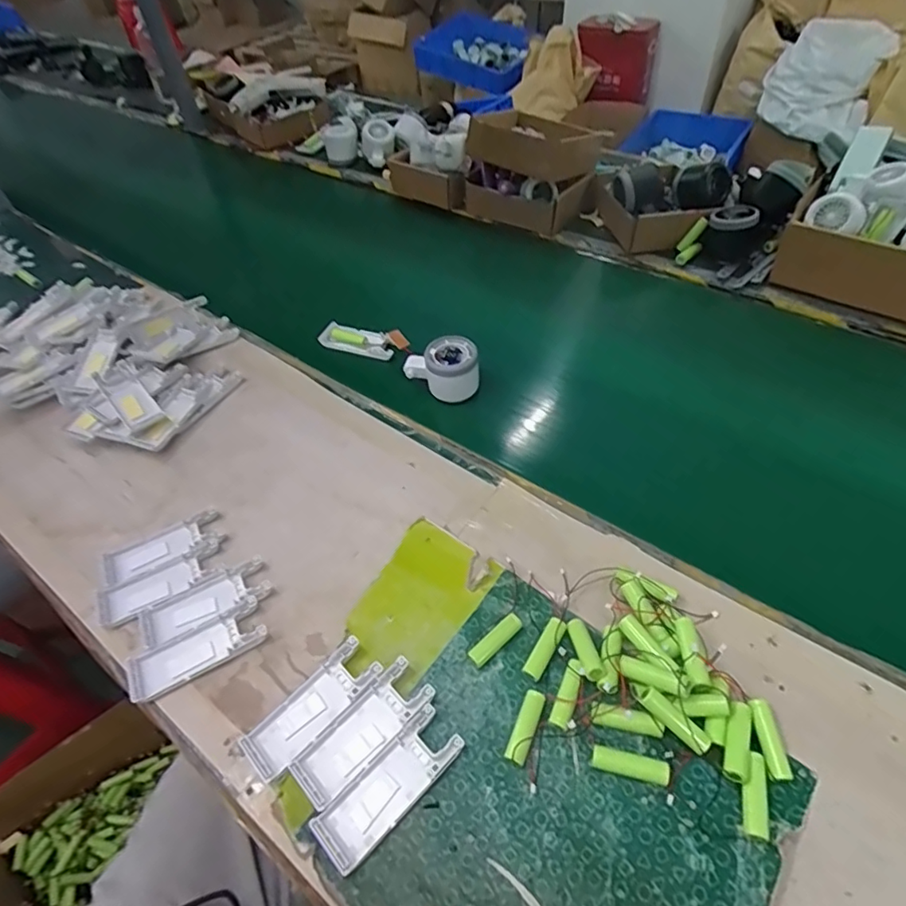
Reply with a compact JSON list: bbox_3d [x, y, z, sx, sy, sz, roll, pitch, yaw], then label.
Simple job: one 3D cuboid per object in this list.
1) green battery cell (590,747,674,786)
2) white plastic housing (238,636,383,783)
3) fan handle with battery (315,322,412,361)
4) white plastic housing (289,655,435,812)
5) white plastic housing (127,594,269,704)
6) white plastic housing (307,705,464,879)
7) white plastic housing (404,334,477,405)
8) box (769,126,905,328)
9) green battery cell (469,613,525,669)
[{"bbox_3d":[0.120,0.211,0.373,0.050,0.012,0.014,9,53,13],"label":"green battery cell"},{"bbox_3d":[-0.104,0.190,0.412,0.039,0.012,0.104,36,63,29],"label":"white plastic housing"},{"bbox_3d":[-0.108,-0.144,0.698,0.126,0.034,0.038,15,54,18],"label":"fan handle with battery"},{"bbox_3d":[-0.064,0.199,0.396,0.104,0.012,0.040,-39,57,-23],"label":"white plastic housing"},{"bbox_3d":[-0.206,0.160,0.447,0.106,0.011,0.041,-27,53,-15],"label":"white plastic housing"},{"bbox_3d":[-0.043,0.227,0.376,0.104,0.011,0.040,-39,57,-23],"label":"white plastic housing"},{"bbox_3d":[-0.013,-0.094,0.629,0.076,0.056,0.054,-15,51,-6],"label":"white plastic housing"},{"bbox_3d":[0.538,-0.285,0.680,0.200,0.102,0.236,28,59,26],"label":"box"},{"bbox_3d":[0.034,0.148,0.435,0.049,0.013,0.014,-35,56,-21],"label":"green battery cell"}]

